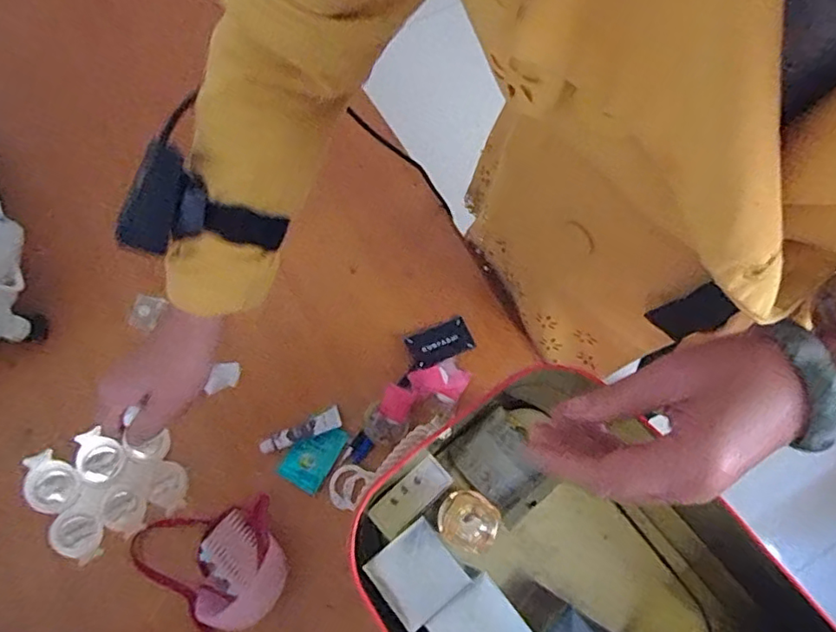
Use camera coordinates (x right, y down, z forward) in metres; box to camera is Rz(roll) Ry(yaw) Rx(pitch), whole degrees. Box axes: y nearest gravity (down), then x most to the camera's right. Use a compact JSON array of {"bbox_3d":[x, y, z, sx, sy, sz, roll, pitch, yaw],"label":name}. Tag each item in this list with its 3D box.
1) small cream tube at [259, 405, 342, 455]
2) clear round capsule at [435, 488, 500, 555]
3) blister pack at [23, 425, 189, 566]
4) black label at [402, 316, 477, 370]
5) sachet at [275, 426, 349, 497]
[{"bbox_3d":[-0.119,0.120,0.583,0.086,0.012,0.021,-26,74,-7],"label":"small cream tube"},{"bbox_3d":[0.036,0.150,0.417,0.040,0.048,0.040,0,73,1],"label":"clear round capsule"},{"bbox_3d":[-0.244,0.134,0.452,0.099,0.009,0.097,-30,114,-33],"label":"blister pack"},{"bbox_3d":[0.024,0.028,0.614,0.070,0.004,0.041,-22,67,-13],"label":"black label"},{"bbox_3d":[-0.108,0.141,0.579,0.047,0.010,0.068,30,74,6],"label":"sachet"}]

